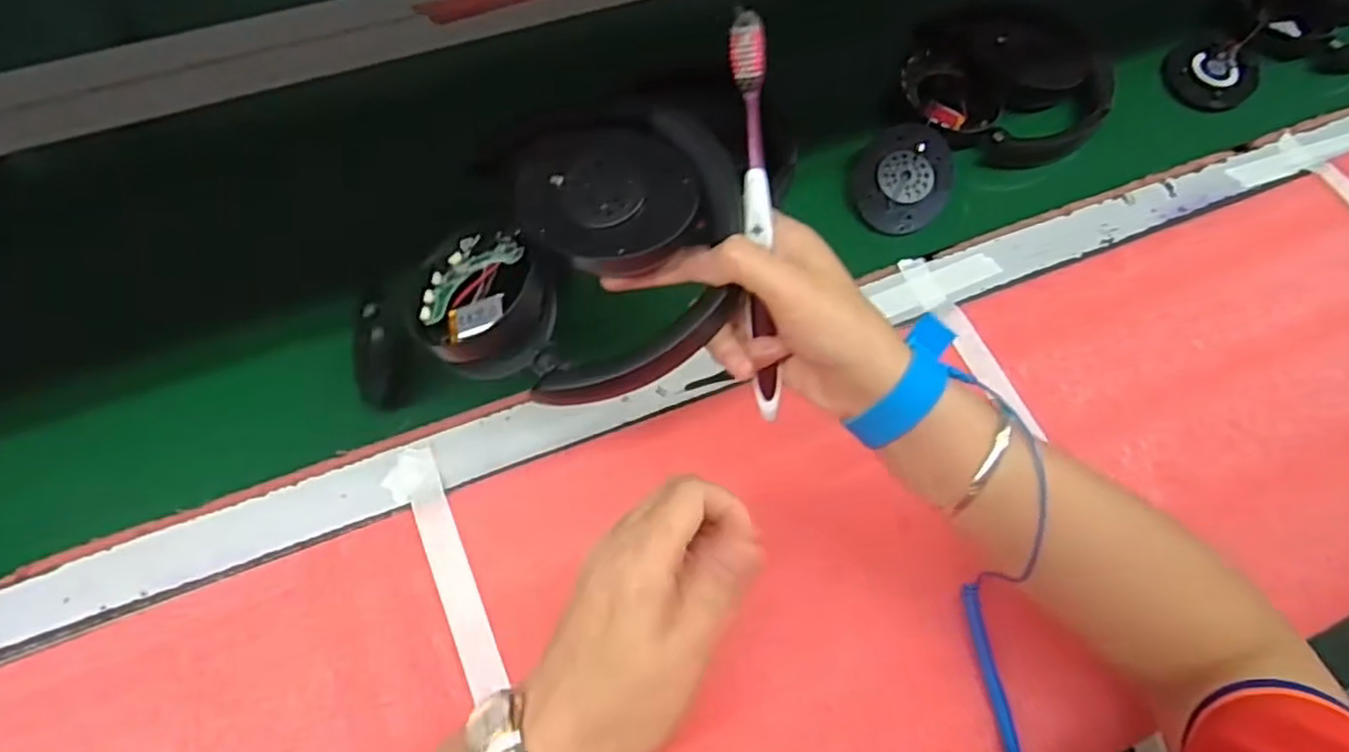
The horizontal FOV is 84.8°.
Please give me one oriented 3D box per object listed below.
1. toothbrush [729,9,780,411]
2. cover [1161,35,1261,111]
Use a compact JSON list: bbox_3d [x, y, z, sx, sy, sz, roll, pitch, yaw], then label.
[{"bbox_3d":[0.039,-0.068,0.345,0.015,0.012,0.184,-7,107,-7],"label":"toothbrush"},{"bbox_3d":[0.428,-0.241,0.593,0.071,0.021,0.067,-38,73,-18],"label":"cover"}]

